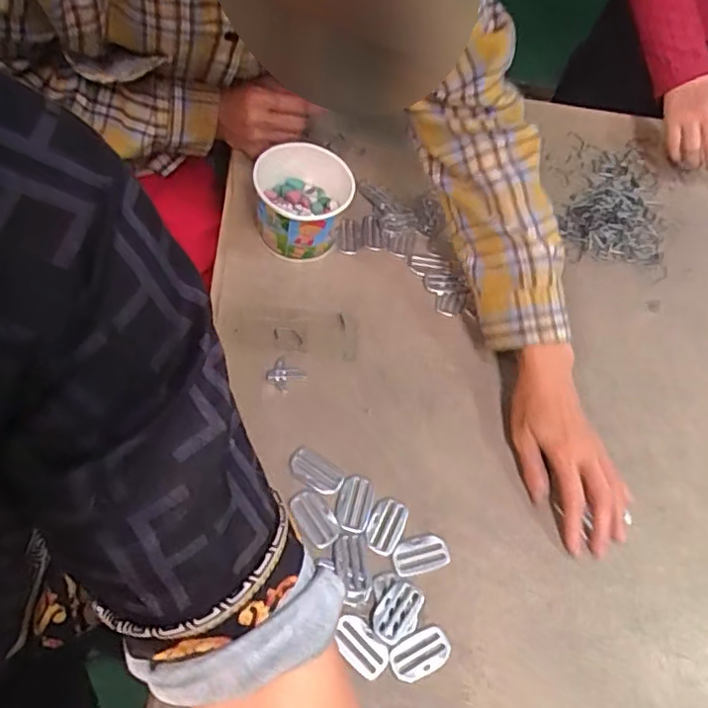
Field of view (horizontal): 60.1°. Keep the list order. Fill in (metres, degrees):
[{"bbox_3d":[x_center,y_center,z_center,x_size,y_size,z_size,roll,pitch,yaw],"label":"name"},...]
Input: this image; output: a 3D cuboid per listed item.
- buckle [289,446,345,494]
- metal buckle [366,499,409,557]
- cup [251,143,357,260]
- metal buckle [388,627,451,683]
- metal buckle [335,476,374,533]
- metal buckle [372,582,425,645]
[{"bbox_3d":[-0.031,0.095,0.497,0.045,0.007,0.028,26,64,13],"label":"buckle"},{"bbox_3d":[0.025,0.136,0.484,0.026,0.005,0.044,22,63,11],"label":"metal buckle"},{"bbox_3d":[-0.048,-0.145,0.592,0.095,0.076,0.101,0,61,0],"label":"cup"},{"bbox_3d":[0.048,0.218,0.442,0.045,0.004,0.028,-21,70,-22],"label":"metal buckle"},{"bbox_3d":[0.001,0.119,0.488,0.027,0.007,0.045,13,62,7],"label":"metal buckle"},{"bbox_3d":[0.032,0.191,0.452,0.027,0.005,0.043,29,65,15],"label":"metal buckle"}]

